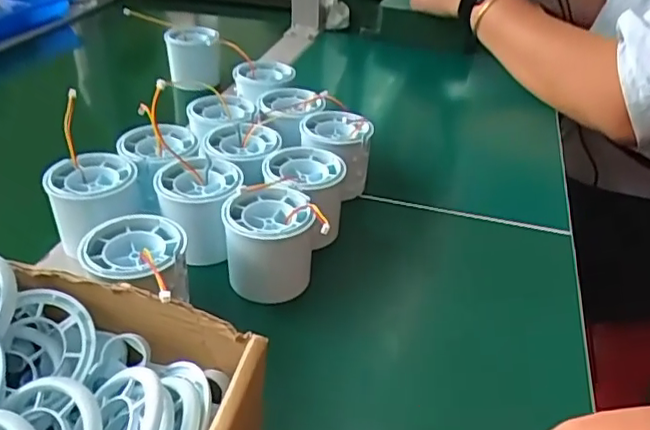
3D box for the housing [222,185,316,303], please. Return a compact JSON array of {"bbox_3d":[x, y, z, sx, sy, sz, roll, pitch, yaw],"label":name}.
[{"bbox_3d":[-0.033,0.018,0.361,0.052,0.051,0.055,-3,35,-7],"label":"housing"}]

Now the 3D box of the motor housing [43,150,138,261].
[{"bbox_3d":[-0.150,-0.009,0.388,0.053,0.047,0.047,-16,38,-24],"label":"motor housing"}]

